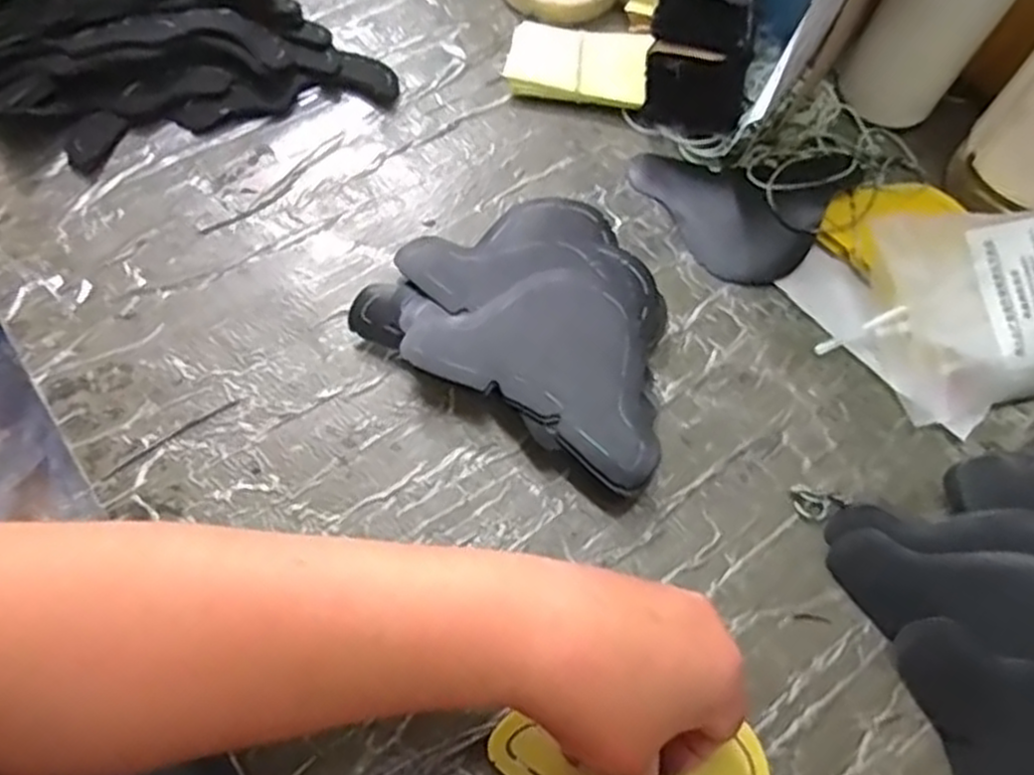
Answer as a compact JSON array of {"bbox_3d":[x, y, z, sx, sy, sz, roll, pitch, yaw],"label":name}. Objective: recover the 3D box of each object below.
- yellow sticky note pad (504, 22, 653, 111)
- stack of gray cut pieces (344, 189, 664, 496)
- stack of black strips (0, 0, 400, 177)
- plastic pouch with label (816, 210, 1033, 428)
[{"bbox_3d":[0.039,-0.211,0.499,0.090,0.021,0.052,11,66,3],"label":"yellow sticky note pad"},{"bbox_3d":[0.020,-0.044,0.418,0.169,0.036,0.143,30,68,11],"label":"stack of gray cut pieces"},{"bbox_3d":[-0.231,-0.223,0.492,0.249,0.028,0.164,-21,68,-11],"label":"stack of black strips"},{"bbox_3d":[0.273,-0.046,0.425,0.173,0.032,0.111,-9,86,1],"label":"plastic pouch with label"}]

